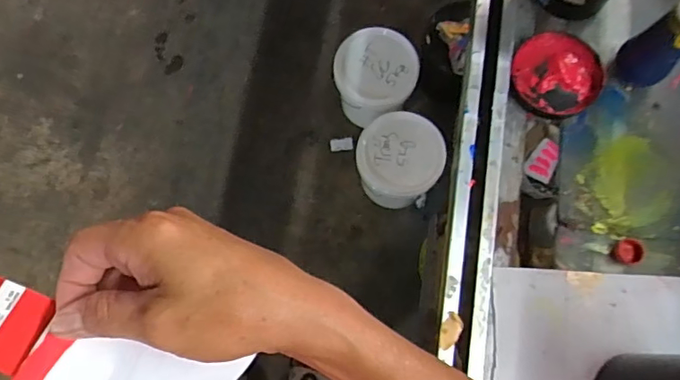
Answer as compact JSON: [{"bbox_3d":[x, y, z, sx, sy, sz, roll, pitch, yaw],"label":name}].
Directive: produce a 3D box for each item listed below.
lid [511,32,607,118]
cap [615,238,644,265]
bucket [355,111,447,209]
[{"bbox_3d":[0.268,-0.146,0.644,0.102,0.028,0.101,0,76,0],"label":"lid"},{"bbox_3d":[0.333,0.071,0.598,0.026,0.024,0.030,-15,76,-4],"label":"cap"},{"bbox_3d":[0.144,-0.074,1.315,0.208,0.199,0.197,0,76,0],"label":"bucket"}]

